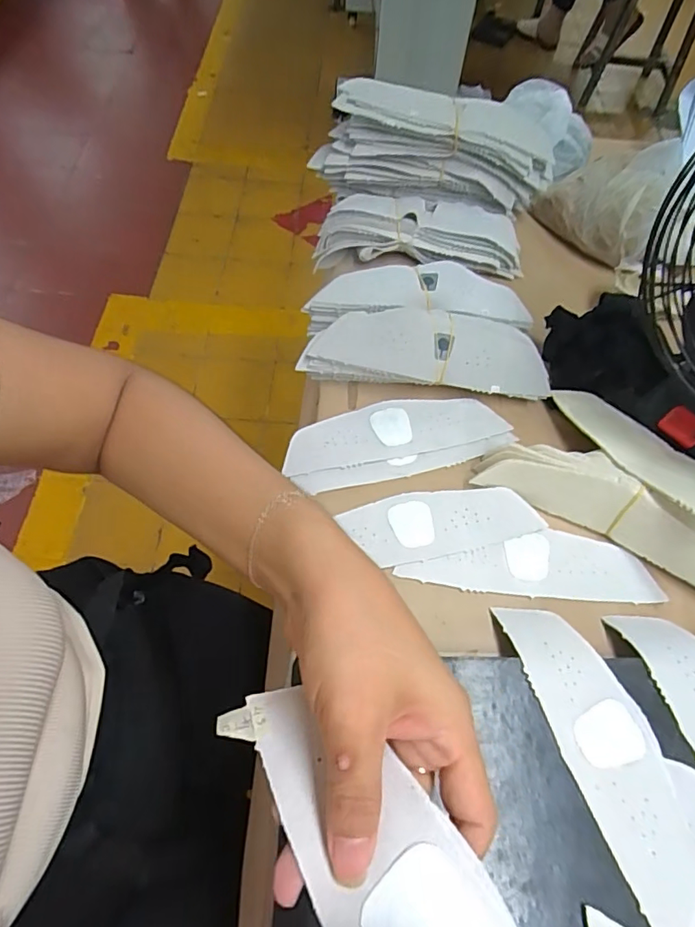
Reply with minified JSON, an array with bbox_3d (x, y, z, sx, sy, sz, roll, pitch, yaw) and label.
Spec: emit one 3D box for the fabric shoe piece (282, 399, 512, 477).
[{"bbox_3d":[0.040,-0.030,0.446,0.190,0.005,0.054,-12,65,-8],"label":"fabric shoe piece"}]

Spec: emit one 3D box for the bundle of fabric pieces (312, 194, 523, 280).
[{"bbox_3d":[0.076,-0.246,0.540,0.215,0.042,0.084,4,64,0],"label":"bundle of fabric pieces"}]

